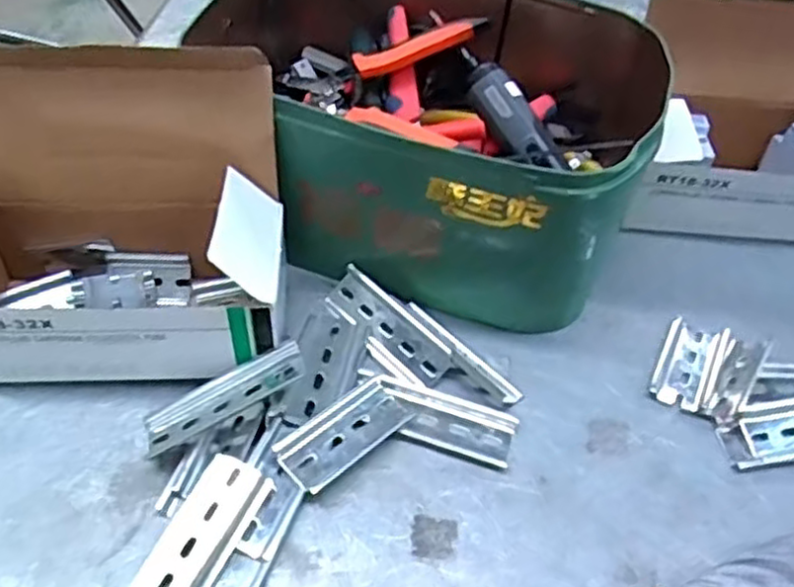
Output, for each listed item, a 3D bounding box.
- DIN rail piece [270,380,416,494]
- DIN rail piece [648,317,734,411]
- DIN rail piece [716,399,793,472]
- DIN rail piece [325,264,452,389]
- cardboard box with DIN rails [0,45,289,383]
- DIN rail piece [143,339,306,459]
[{"bbox_3d":[-0.029,0.083,0.432,0.081,0.012,0.036,-33,60,-27],"label":"DIN rail piece"},{"bbox_3d":[0.196,0.047,0.489,0.038,0.008,0.072,24,53,15],"label":"DIN rail piece"},{"bbox_3d":[0.252,0.085,0.460,0.101,0.007,0.039,-9,52,-12],"label":"DIN rail piece"},{"bbox_3d":[-0.006,0.020,0.479,0.030,0.015,0.096,-34,60,-28],"label":"DIN rail piece"},{"bbox_3d":[-0.165,-0.039,0.432,0.193,0.149,0.126,0,50,-5],"label":"cardboard box with DIN rails"},{"bbox_3d":[-0.102,0.060,0.432,0.100,0.011,0.033,-28,55,-2],"label":"DIN rail piece"}]

